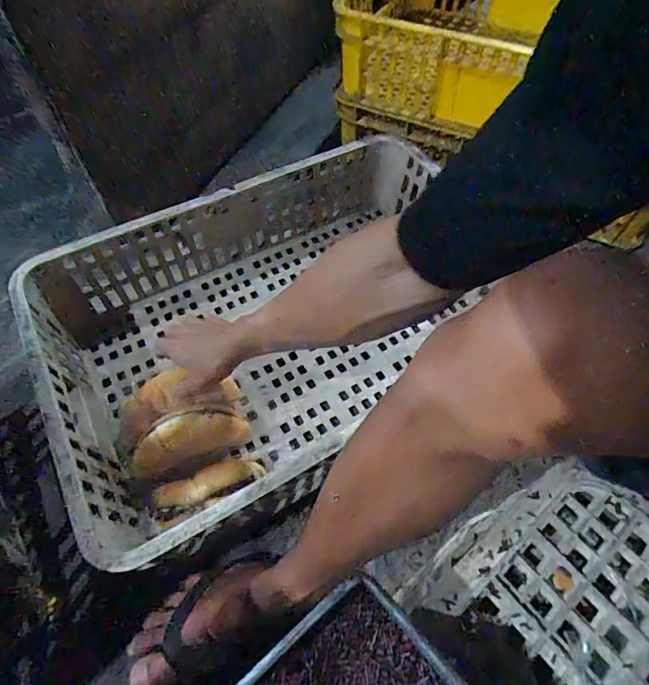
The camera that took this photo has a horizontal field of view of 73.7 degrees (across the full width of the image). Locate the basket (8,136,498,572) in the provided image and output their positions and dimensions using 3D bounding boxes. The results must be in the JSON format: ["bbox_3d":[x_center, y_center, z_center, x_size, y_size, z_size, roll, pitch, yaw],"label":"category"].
[{"bbox_3d":[-0.046,-0.033,0.596,0.595,0.141,0.421,-25,61,-16],"label":"basket"}]

